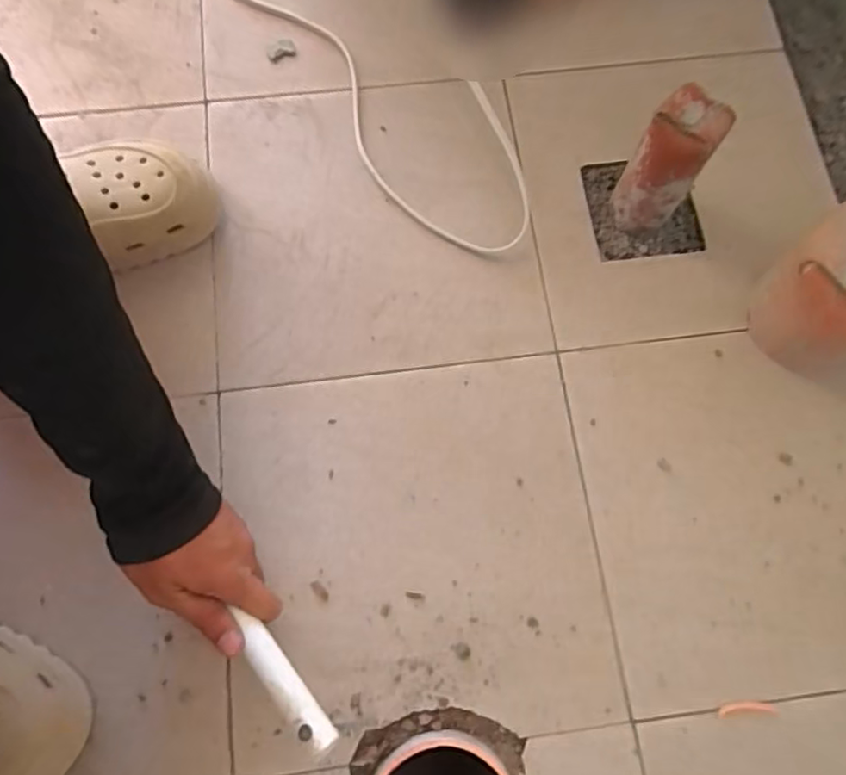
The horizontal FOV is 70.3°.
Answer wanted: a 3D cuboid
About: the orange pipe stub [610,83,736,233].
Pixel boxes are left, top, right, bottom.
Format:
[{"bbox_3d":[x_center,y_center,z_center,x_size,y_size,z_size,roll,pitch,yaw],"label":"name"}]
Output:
[{"bbox_3d":[0.205,-0.186,0.516,0.053,0.135,0.049,0,74,-1],"label":"orange pipe stub"}]

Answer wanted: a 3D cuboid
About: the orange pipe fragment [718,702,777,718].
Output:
[{"bbox_3d":[0.246,0.244,0.456,0.042,0.004,0.010,-4,74,-3],"label":"orange pipe fragment"}]

